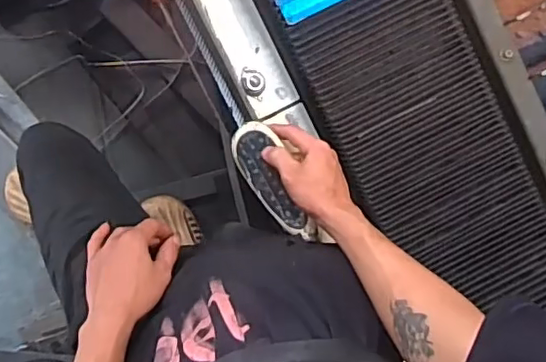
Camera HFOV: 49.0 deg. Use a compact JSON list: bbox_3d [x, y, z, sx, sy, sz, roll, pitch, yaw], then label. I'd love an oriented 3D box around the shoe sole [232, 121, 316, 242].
[{"bbox_3d":[0.001,0.002,0.711,0.053,0.017,0.155,-29,83,-4],"label":"shoe sole"}]

